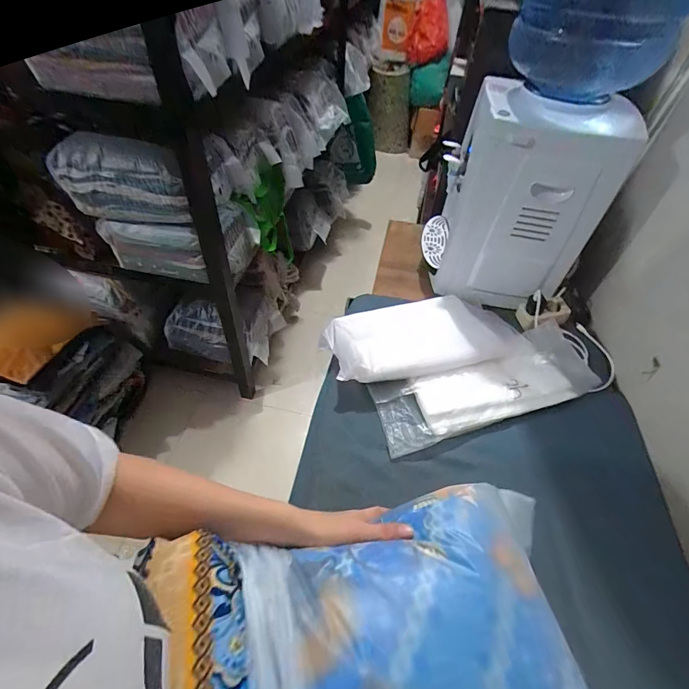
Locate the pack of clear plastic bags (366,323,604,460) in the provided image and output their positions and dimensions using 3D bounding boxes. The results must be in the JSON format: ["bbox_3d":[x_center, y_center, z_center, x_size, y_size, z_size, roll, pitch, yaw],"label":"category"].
[{"bbox_3d":[0.269,0.079,0.720,0.430,0.037,0.155,-18,58,-14],"label":"pack of clear plastic bags"}]

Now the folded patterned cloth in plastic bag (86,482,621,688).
[{"bbox_3d":[0.054,0.284,0.309,0.419,0.108,0.301,-10,51,-13],"label":"folded patterned cloth in plastic bag"}]

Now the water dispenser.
[{"bbox_3d":[0.379,-0.337,0.876,0.279,0.413,0.284,5,49,-1],"label":"water dispenser"}]

